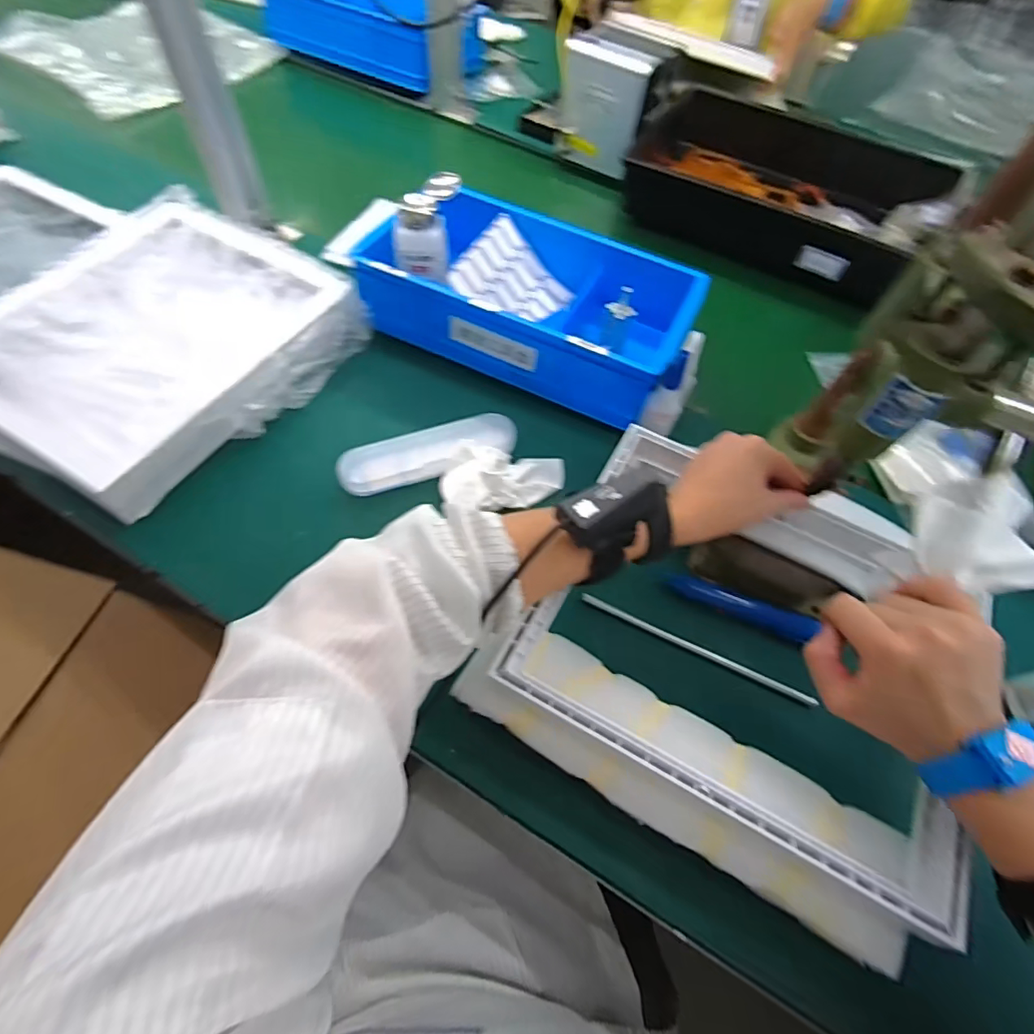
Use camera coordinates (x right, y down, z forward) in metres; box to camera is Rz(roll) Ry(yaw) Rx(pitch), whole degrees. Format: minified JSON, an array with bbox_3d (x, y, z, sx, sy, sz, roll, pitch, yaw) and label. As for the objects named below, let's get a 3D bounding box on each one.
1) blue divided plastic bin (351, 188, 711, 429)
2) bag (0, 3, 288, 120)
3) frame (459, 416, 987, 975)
[{"bbox_3d":[0.020,-0.249,0.606,0.342,0.084,0.207,26,62,10],"label":"blue divided plastic bin"},{"bbox_3d":[-0.655,-0.816,0.925,0.387,0.045,0.339,35,64,15],"label":"bag"},{"bbox_3d":[0.174,0.091,0.431,0.331,0.056,0.323,27,62,11],"label":"frame"}]

